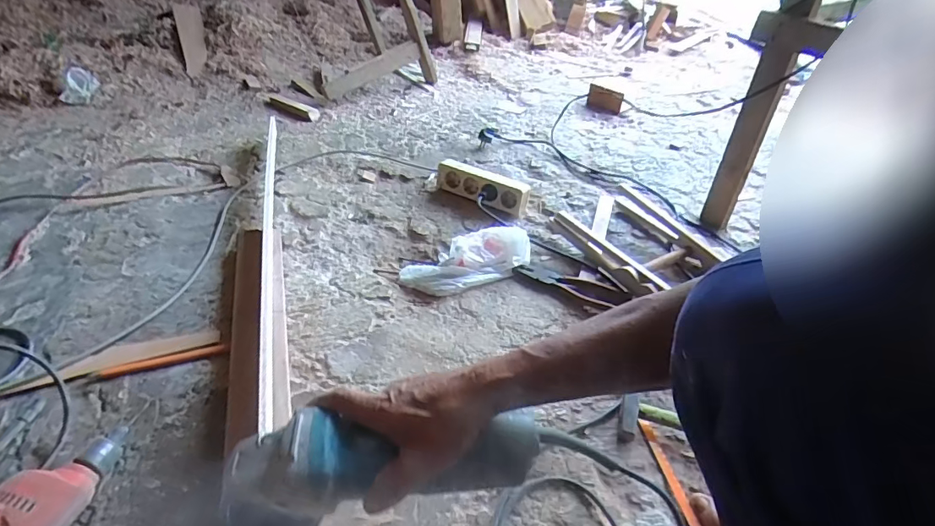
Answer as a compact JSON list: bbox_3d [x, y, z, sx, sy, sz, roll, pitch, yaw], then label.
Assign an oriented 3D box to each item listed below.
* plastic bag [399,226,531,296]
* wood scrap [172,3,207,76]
[{"bbox_3d":[0.000,-0.011,0.823,0.219,0.053,0.100,-16,43,-23],"label":"plastic bag"},{"bbox_3d":[-0.842,-0.693,1.485,0.073,0.021,0.302,-12,68,-19],"label":"wood scrap"}]

